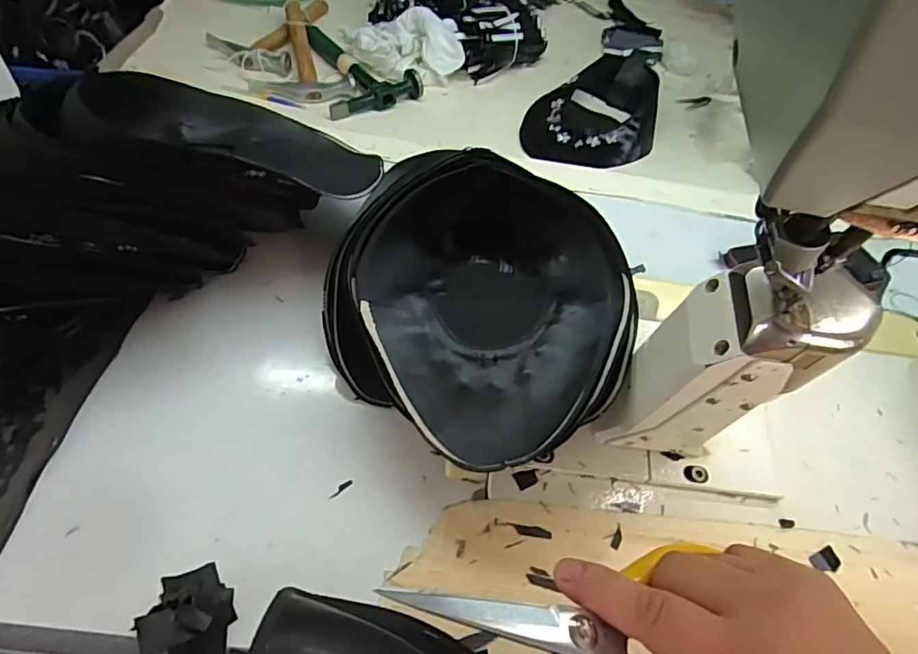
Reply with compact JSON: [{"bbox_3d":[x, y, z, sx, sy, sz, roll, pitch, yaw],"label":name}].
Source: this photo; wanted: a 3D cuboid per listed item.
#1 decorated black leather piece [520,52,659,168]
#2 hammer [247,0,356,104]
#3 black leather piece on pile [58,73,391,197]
[{"bbox_3d":[0.194,-0.315,0.797,0.187,0.076,0.217,12,51,0],"label":"decorated black leather piece"},{"bbox_3d":[-0.240,-0.408,0.804,0.140,0.025,0.233,-9,63,-13],"label":"hammer"},{"bbox_3d":[-0.193,-0.175,0.489,0.244,0.053,0.109,13,48,-11],"label":"black leather piece on pile"}]

